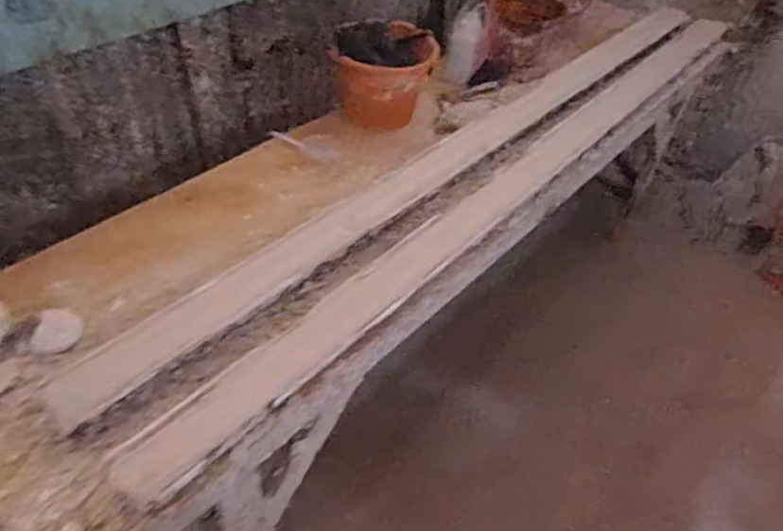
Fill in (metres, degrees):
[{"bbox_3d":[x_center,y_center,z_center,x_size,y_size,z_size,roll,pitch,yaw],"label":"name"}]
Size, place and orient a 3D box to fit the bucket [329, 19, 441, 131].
[{"bbox_3d":[-0.019,-0.497,1.500,0.243,0.164,0.285,0,46,-4],"label":"bucket"}]

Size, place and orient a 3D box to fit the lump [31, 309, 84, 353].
[{"bbox_3d":[-0.551,0.105,0.992,0.075,0.012,0.086,2,46,-3],"label":"lump"}]

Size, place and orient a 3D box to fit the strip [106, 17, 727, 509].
[{"bbox_3d":[0.363,-0.272,1.444,0.130,0.044,2.193,27,47,31],"label":"strip"}]

